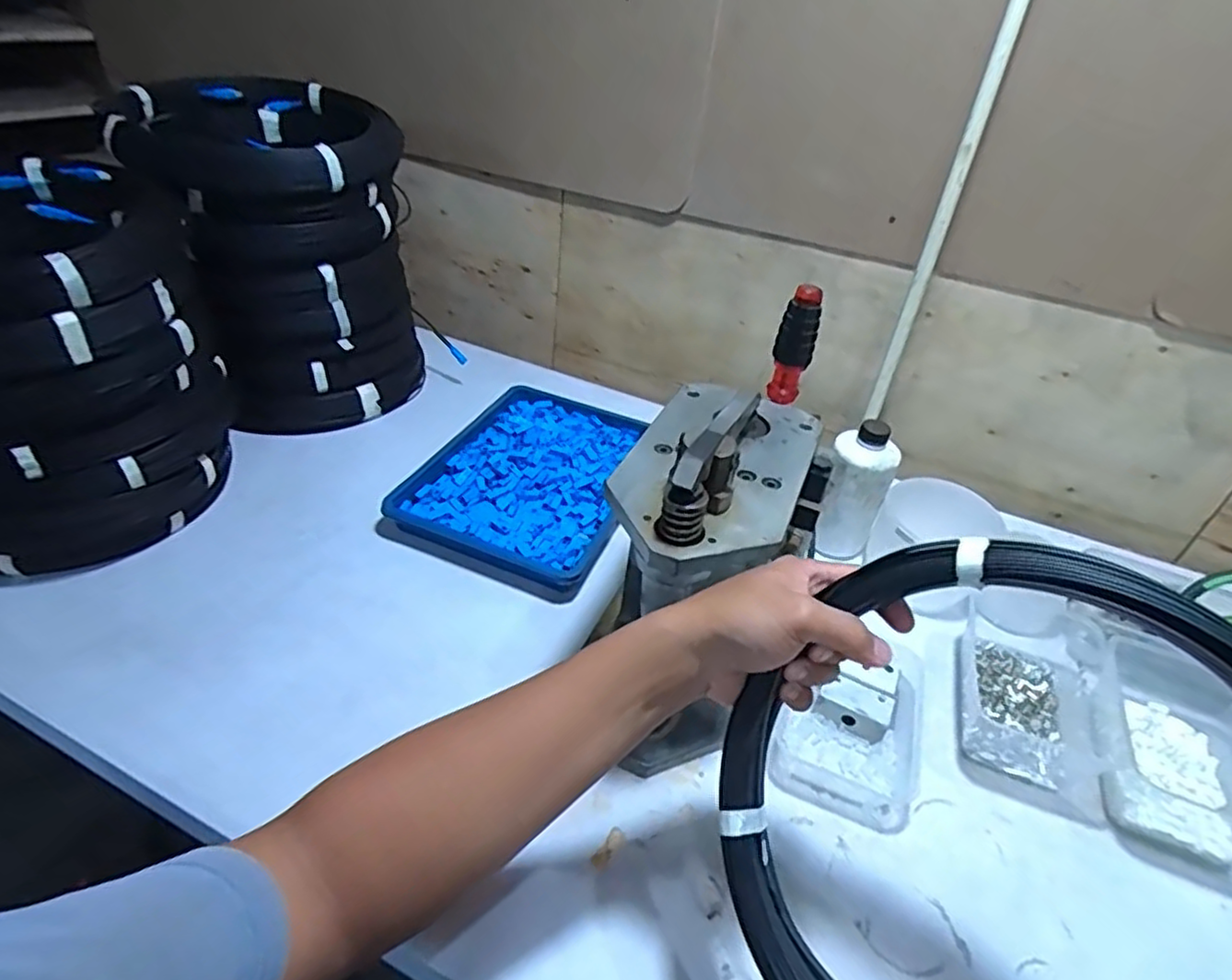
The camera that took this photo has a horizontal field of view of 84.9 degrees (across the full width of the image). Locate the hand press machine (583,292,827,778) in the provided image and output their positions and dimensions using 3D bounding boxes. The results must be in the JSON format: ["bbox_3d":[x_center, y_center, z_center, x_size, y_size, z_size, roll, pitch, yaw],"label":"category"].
[{"bbox_3d":[0.081,0.025,0.586,0.145,0.290,0.266,25,40,21],"label":"hand press machine"}]

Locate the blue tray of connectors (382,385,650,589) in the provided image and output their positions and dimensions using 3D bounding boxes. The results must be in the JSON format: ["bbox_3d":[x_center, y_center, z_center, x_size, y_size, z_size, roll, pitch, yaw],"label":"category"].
[{"bbox_3d":[-0.092,-0.022,0.832,0.233,0.032,0.316,19,39,14],"label":"blue tray of connectors"}]

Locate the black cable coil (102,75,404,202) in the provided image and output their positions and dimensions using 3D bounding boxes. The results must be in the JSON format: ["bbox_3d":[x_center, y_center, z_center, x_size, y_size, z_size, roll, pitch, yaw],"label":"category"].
[{"bbox_3d":[-0.400,-0.409,0.771,0.282,0.078,0.254,-9,40,-21],"label":"black cable coil"}]

